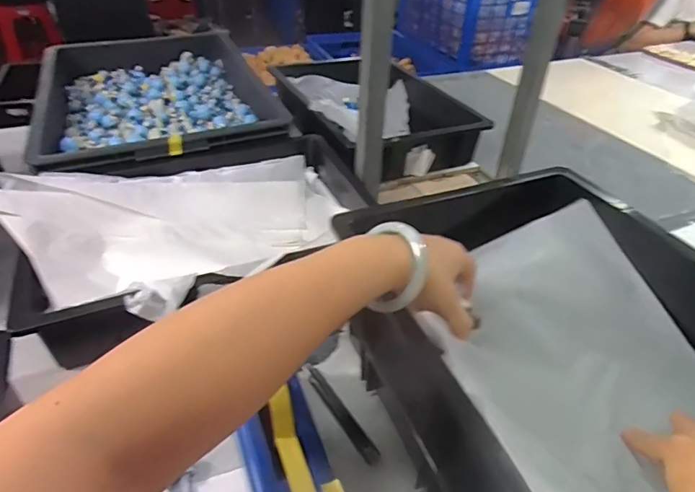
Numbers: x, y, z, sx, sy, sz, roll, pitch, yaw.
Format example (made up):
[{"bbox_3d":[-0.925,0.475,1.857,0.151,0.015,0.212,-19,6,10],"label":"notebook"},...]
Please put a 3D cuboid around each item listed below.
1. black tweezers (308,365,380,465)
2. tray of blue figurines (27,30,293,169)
[{"bbox_3d":[-0.007,0.176,0.498,0.018,0.006,0.128,-21,44,-27],"label":"black tweezers"},{"bbox_3d":[-0.369,-0.311,0.929,0.406,0.087,0.575,-13,41,-19],"label":"tray of blue figurines"}]

